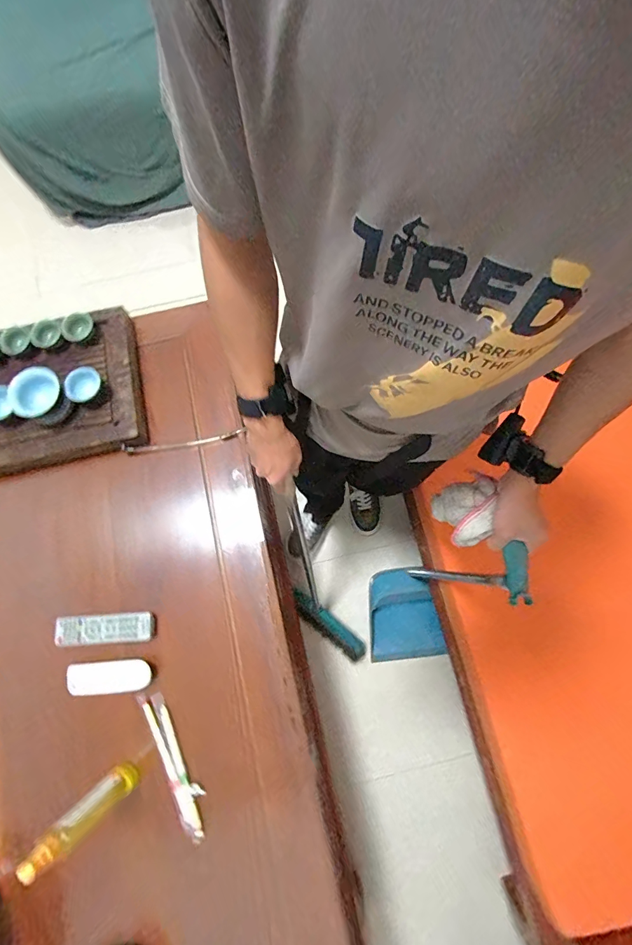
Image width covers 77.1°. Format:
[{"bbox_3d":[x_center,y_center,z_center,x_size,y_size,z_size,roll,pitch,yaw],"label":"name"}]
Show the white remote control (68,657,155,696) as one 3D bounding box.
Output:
[{"bbox_3d":[-0.359,0.353,0.688,0.143,0.014,0.056,-6,77,-1],"label":"white remote control"}]

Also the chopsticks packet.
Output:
[{"bbox_3d":[-0.236,0.482,0.659,0.042,0.016,0.234,-27,79,-5],"label":"chopsticks packet"}]

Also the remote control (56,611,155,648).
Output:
[{"bbox_3d":[-0.378,0.280,0.707,0.181,0.021,0.052,-4,77,-1],"label":"remote control"}]

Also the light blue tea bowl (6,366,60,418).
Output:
[{"bbox_3d":[-0.541,-0.154,0.768,0.083,0.039,0.103,32,80,7],"label":"light blue tea bowl"}]

